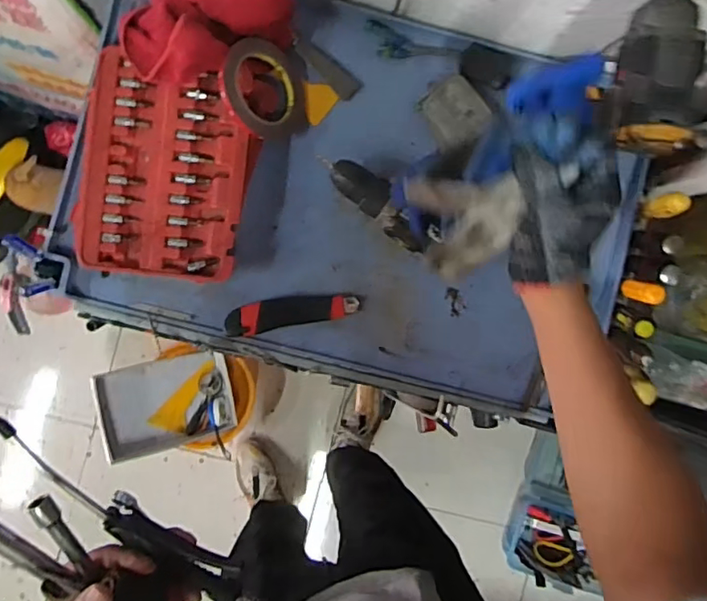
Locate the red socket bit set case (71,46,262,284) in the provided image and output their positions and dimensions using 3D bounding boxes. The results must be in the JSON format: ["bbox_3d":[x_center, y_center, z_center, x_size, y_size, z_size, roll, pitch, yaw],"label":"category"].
[{"bbox_3d":[-0.213,-0.144,0.645,0.186,0.051,0.235,9,89,-3],"label":"red socket bit set case"}]

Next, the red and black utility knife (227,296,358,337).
[{"bbox_3d":[-0.074,0.013,0.679,0.156,0.024,0.037,-11,90,-3],"label":"red and black utility knife"}]

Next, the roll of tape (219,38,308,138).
[{"bbox_3d":[-0.105,-0.245,0.648,0.108,0.022,0.104,-7,99,-45],"label":"roll of tape"}]

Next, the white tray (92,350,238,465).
[{"bbox_3d":[-0.446,0.247,1.340,0.305,0.055,0.214,-12,92,-27],"label":"white tray"}]

